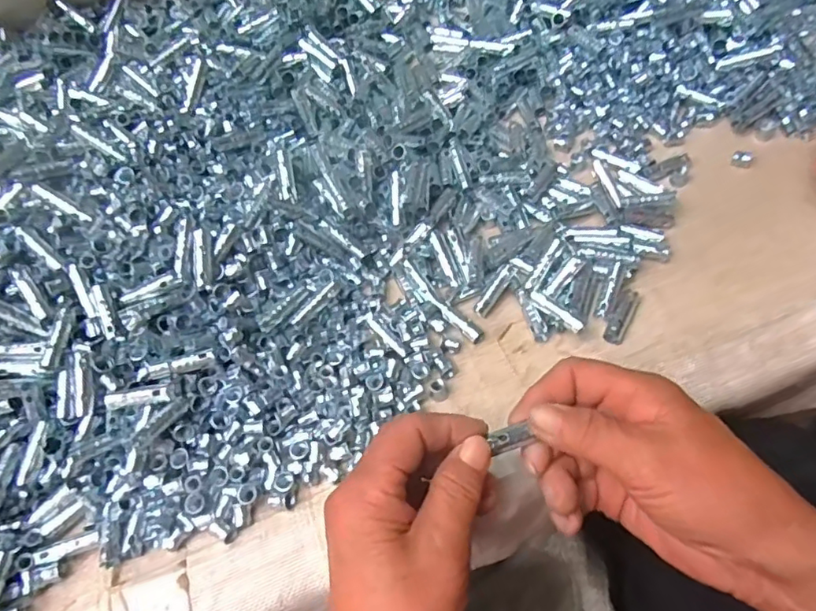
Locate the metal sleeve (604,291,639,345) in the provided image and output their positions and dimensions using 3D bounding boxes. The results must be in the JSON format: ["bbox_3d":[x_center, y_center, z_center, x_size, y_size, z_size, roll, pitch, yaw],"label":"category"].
[{"bbox_3d":[0.139,0.007,0.359,0.011,0.008,0.039,25,65,18],"label":"metal sleeve"}]

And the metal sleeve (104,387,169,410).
[{"bbox_3d":[-0.161,0.055,0.333,0.037,0.012,0.011,-4,60,2],"label":"metal sleeve"}]

